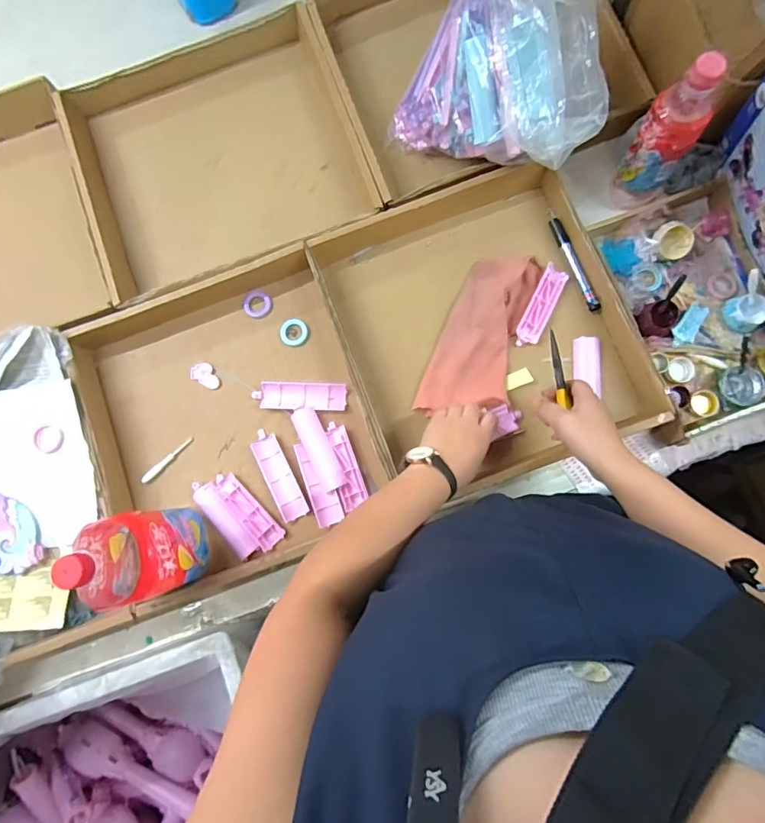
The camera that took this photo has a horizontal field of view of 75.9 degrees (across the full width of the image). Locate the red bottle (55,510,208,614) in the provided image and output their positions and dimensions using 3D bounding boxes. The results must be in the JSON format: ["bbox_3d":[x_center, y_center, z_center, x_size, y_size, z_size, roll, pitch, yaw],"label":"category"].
[{"bbox_3d":[-0.272,0.157,0.535,0.087,0.220,0.088,-14,82,1],"label":"red bottle"}]

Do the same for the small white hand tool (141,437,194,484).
[{"bbox_3d":[-0.288,0.065,0.659,0.084,0.006,0.011,-44,82,-3],"label":"small white hand tool"}]

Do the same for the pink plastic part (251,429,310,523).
[{"bbox_3d":[-0.136,0.082,0.639,0.036,0.007,0.123,-26,79,-5],"label":"pink plastic part"}]

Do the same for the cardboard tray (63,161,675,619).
[{"bbox_3d":[-0.035,-0.046,0.646,0.693,0.073,0.385,-21,82,0],"label":"cardboard tray"}]

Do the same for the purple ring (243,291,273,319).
[{"bbox_3d":[-0.174,-0.148,0.683,0.039,0.007,0.038,0,83,3],"label":"purple ring"}]

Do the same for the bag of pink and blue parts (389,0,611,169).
[{"bbox_3d":[0.126,-0.415,0.567,0.085,0.219,0.265,-29,42,-28],"label":"bag of pink and blue parts"}]

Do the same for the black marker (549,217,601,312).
[{"bbox_3d":[0.258,-0.198,0.660,0.015,0.018,0.135,-22,82,0],"label":"black marker"}]

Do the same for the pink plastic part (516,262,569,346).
[{"bbox_3d":[0.211,-0.140,0.650,0.032,0.016,0.114,26,85,6],"label":"pink plastic part"}]

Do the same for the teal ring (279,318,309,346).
[{"bbox_3d":[-0.122,-0.109,0.677,0.040,0.006,0.037,0,83,3],"label":"teal ring"}]

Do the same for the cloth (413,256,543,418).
[{"bbox_3d":[0.135,-0.097,0.649,0.106,0.031,0.237,26,88,6],"label":"cloth"}]

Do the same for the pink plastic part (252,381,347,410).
[{"bbox_3d":[-0.110,-0.020,0.658,0.123,0.013,0.036,1,83,3],"label":"pink plastic part"}]

